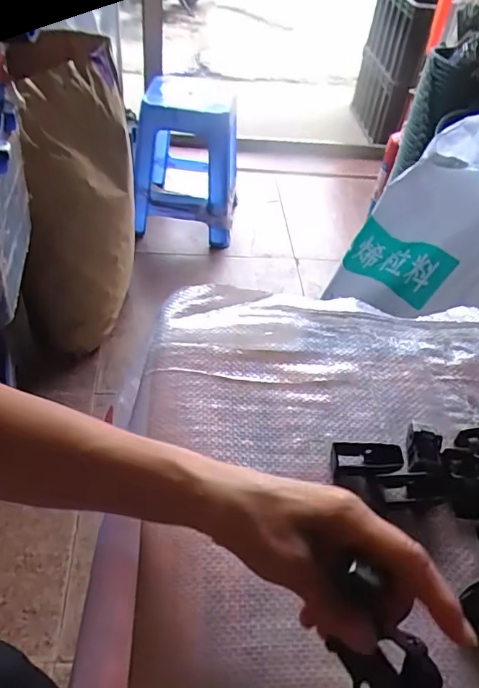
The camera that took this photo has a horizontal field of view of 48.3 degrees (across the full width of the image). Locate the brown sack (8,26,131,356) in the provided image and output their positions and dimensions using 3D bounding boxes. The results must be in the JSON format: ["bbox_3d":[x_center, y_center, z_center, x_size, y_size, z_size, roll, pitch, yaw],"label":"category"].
[{"bbox_3d":[-0.379,-0.291,1.230,0.296,0.722,0.261,-25,53,-28],"label":"brown sack"}]

